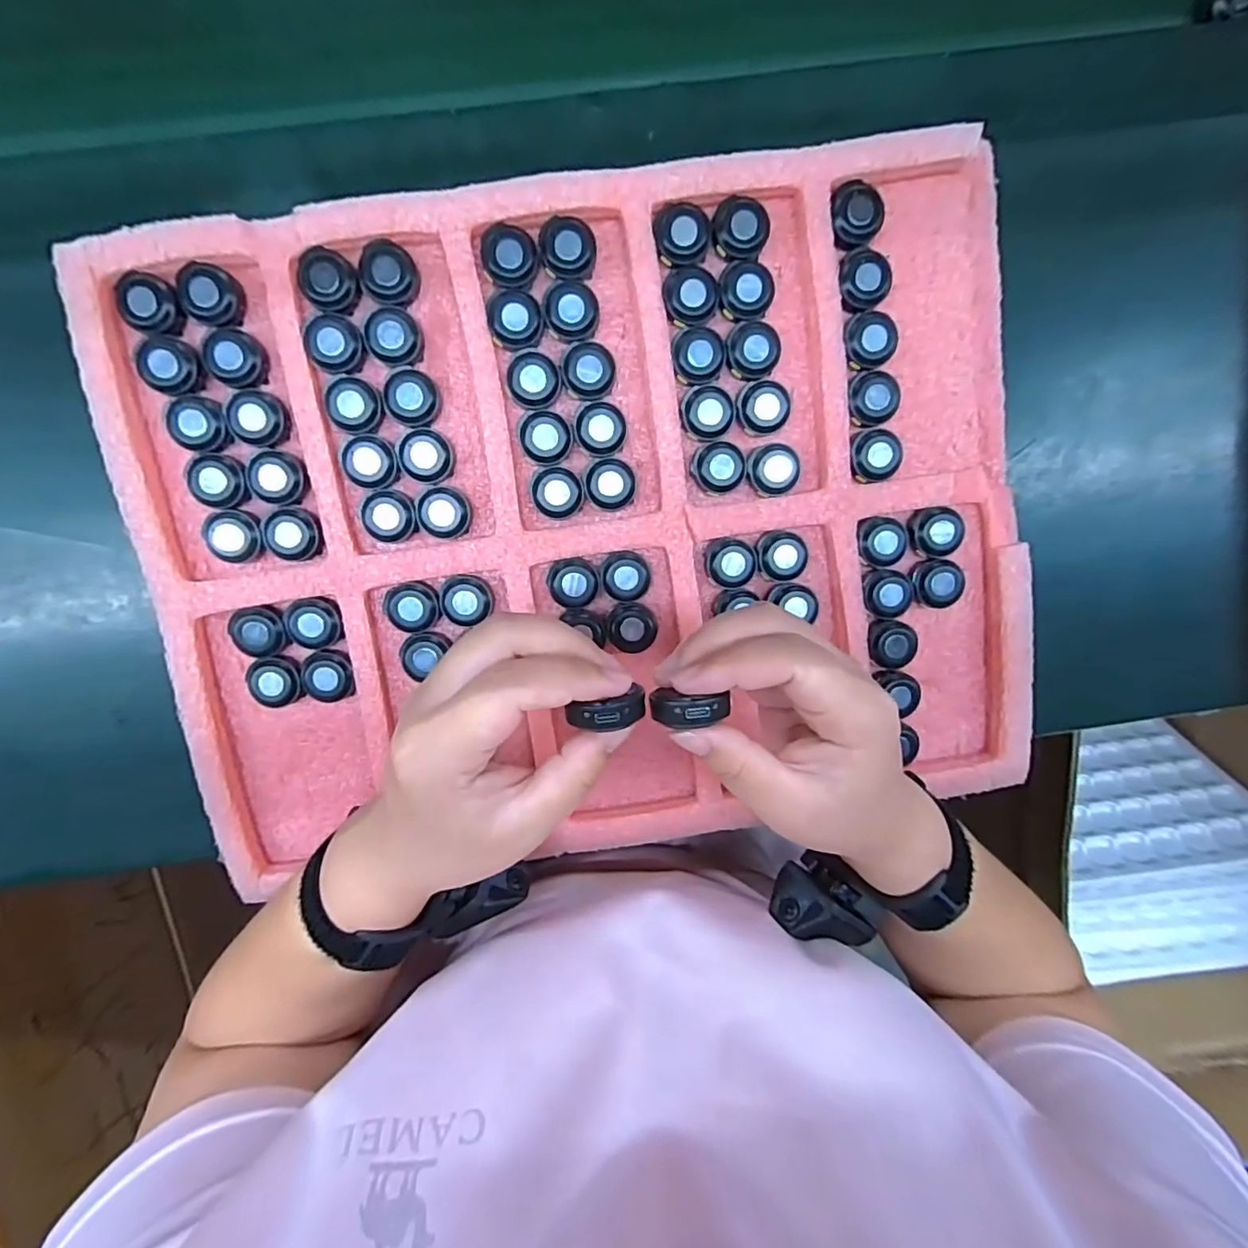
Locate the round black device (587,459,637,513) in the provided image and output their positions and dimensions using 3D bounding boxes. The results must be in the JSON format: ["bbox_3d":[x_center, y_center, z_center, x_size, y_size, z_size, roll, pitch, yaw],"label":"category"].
[{"bbox_3d":[-0.007,-0.079,0.329,0.028,0.012,0.027,0,97,-3],"label":"round black device"}]

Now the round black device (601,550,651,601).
[{"bbox_3d":[0.001,-0.028,0.336,0.028,0.012,0.028,0,97,-3],"label":"round black device"}]

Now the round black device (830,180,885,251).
[{"bbox_3d":[0.124,-0.219,0.309,0.027,0.009,0.031,-29,97,1],"label":"round black device"}]

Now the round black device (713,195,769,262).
[{"bbox_3d":[0.063,-0.212,0.311,0.030,0.012,0.029,0,97,-3],"label":"round black device"}]

